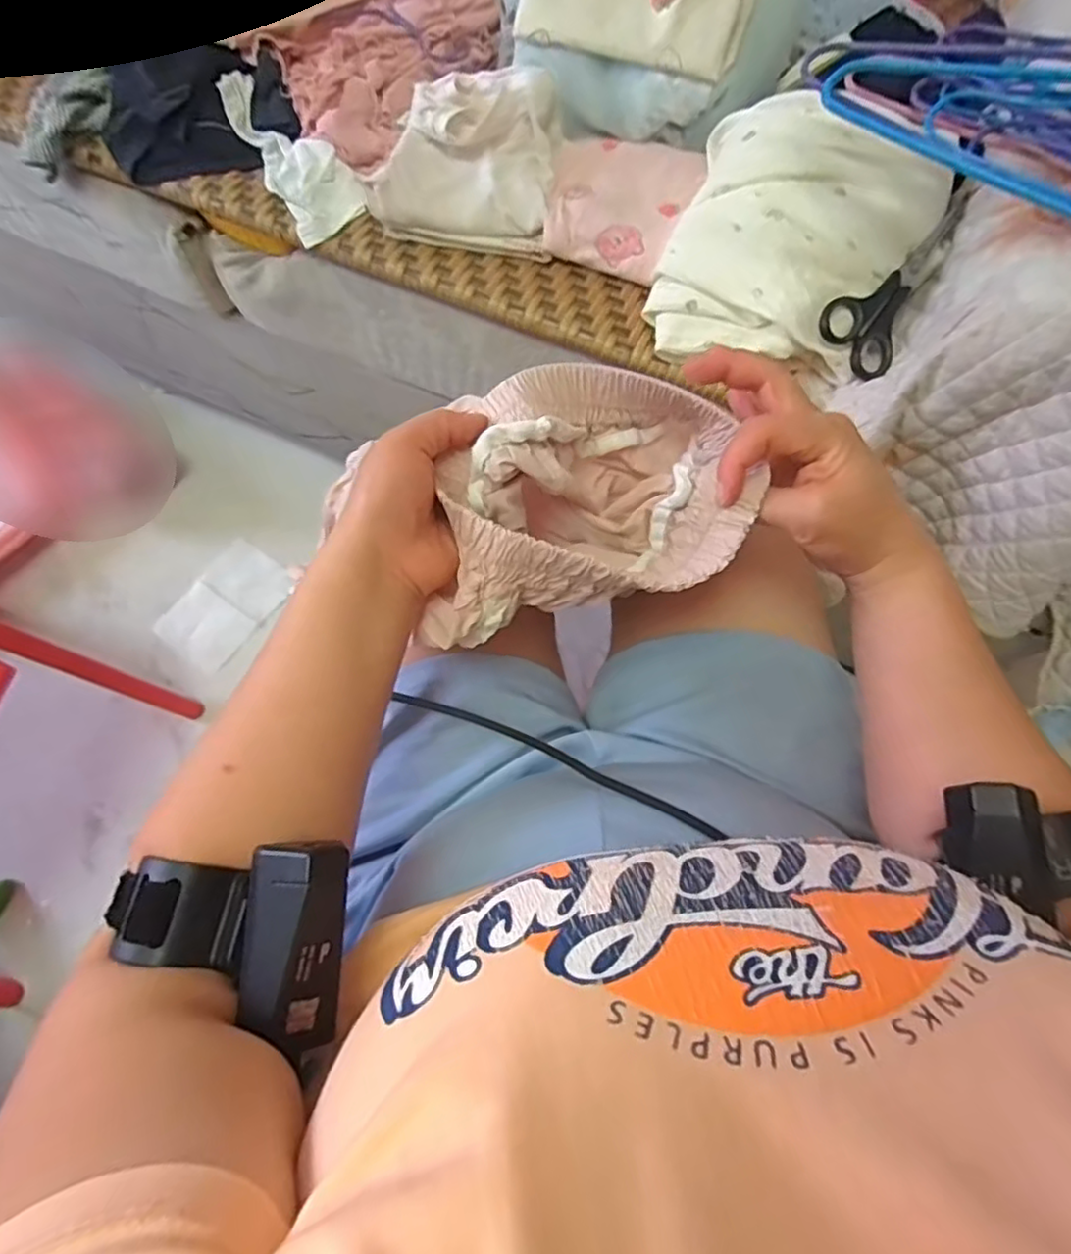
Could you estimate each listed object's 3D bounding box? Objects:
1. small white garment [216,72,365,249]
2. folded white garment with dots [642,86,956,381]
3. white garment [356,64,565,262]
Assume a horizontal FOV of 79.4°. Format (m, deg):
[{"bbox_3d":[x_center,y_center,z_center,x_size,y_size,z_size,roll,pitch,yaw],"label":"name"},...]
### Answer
[{"bbox_3d":[-0.219,-0.428,0.583,0.067,0.028,0.198,-28,73,-13],"label":"small white garment"},{"bbox_3d":[0.204,-0.308,0.504,0.178,0.084,0.218,22,69,6],"label":"folded white garment with dots"},{"bbox_3d":[-0.056,-0.408,0.560,0.144,0.056,0.154,7,69,0],"label":"white garment"}]

